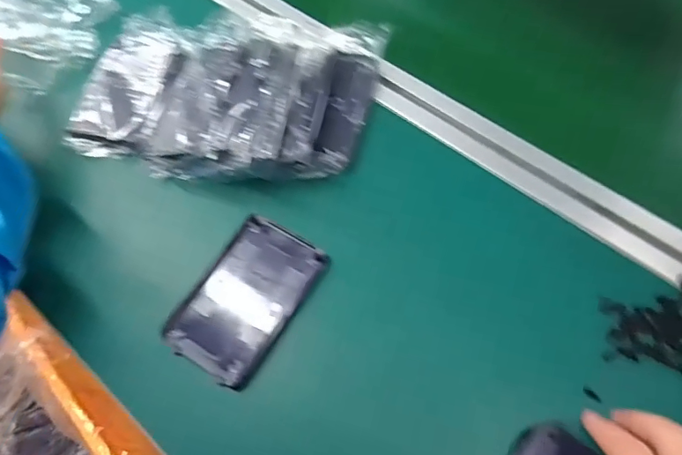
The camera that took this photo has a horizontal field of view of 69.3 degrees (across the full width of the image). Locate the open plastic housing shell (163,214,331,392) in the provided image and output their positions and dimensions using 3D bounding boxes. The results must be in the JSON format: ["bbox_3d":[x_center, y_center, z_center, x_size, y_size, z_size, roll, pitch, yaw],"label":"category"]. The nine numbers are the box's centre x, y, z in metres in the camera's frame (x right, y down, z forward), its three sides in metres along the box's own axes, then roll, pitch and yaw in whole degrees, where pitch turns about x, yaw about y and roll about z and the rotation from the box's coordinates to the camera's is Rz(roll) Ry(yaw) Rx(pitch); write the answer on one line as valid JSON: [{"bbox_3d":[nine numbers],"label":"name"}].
[{"bbox_3d":[-0.065,0.048,0.345,0.070,0.010,0.111,28,68,18],"label":"open plastic housing shell"}]

